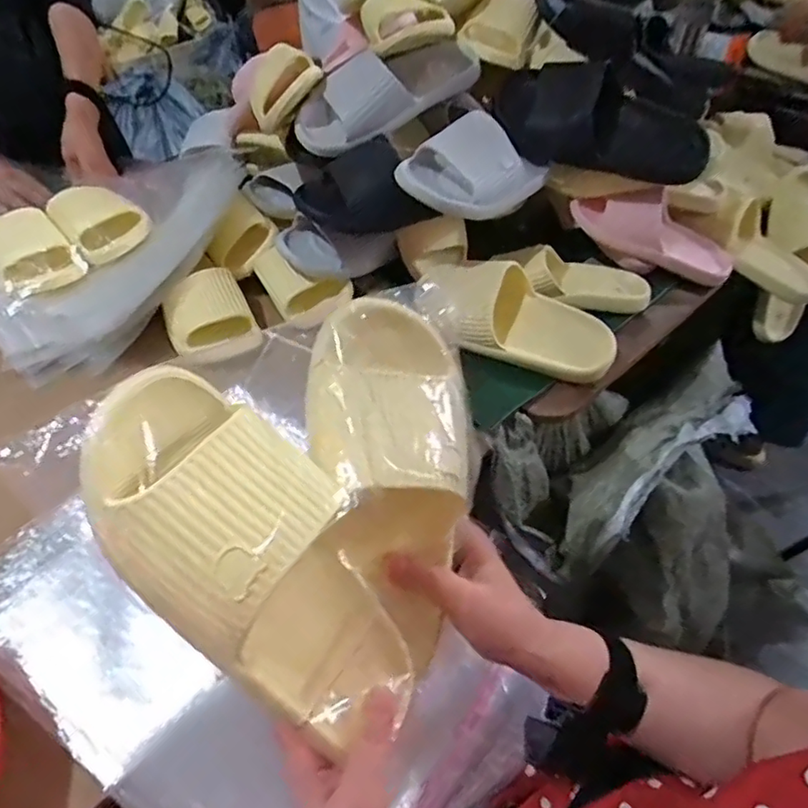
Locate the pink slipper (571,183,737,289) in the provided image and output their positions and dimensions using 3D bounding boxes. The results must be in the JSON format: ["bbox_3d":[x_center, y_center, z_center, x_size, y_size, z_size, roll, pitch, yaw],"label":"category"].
[{"bbox_3d":[0.370,-0.240,0.815,0.252,0.098,0.088,21,47,-10],"label":"pink slipper"}]

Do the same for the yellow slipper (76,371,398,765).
[{"bbox_3d":[-0.069,0.088,0.306,0.109,0.235,0.074,-43,18,-31],"label":"yellow slipper"}]

